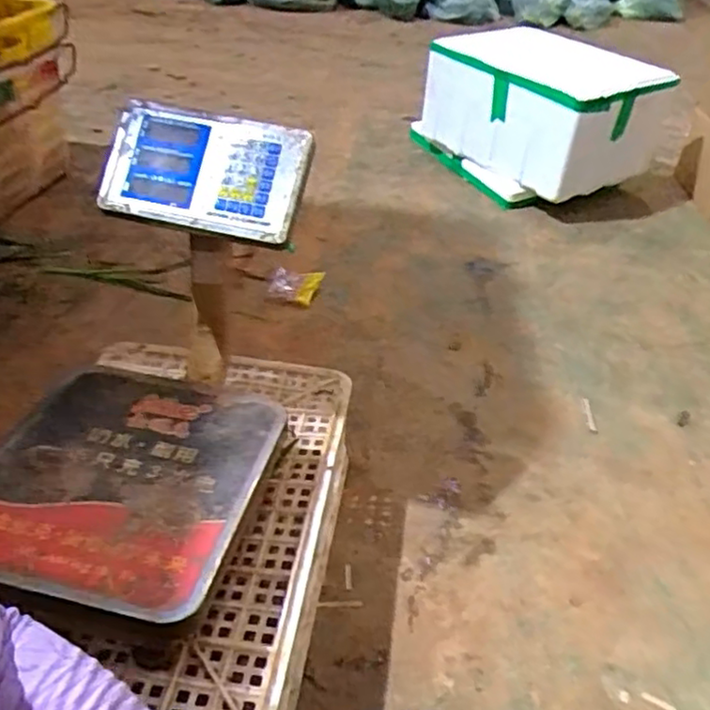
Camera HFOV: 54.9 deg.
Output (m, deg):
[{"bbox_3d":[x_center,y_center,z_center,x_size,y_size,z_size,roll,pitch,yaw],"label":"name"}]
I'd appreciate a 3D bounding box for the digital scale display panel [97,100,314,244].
[{"bbox_3d":[-0.180,-0.218,0.812,0.236,0.145,0.036,11,-5,6],"label":"digital scale display panel"}]

